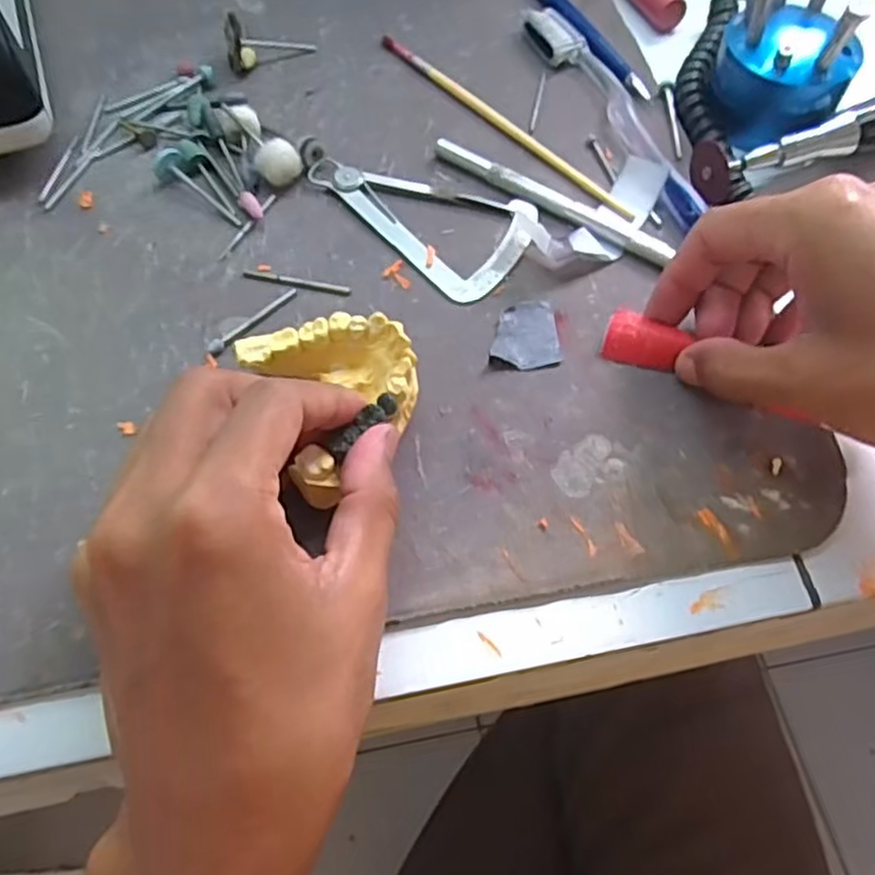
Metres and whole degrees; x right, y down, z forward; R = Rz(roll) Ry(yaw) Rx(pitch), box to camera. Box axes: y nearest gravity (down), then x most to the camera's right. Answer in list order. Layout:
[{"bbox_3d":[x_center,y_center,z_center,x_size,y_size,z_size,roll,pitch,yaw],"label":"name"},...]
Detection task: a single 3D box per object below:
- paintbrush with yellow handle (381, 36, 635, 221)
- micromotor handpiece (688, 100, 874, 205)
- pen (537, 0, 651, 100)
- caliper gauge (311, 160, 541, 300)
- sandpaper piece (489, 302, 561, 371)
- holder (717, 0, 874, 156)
[{"bbox_3d":[0.028,-0.147,0.336,0.008,0.005,0.160,-38,69,-19],"label":"paintbrush with yellow handle"},{"bbox_3d":[0.192,-0.138,0.320,0.167,0.025,0.025,-17,63,-11],"label":"micromotor handpiece"},{"bbox_3d":[0.067,-0.216,0.372,0.014,0.009,0.134,-22,64,-13],"label":"pen"},{"bbox_3d":[-0.003,-0.100,0.309,0.098,0.006,0.058,41,68,19],"label":"caliper gauge"},{"bbox_3d":[0.033,-0.040,0.278,0.027,0.004,0.030,-2,61,-2],"label":"sandpaper piece"},{"bbox_3d":[0.156,-0.170,0.319,0.055,0.060,0.057,-31,66,-17],"label":"holder"}]

